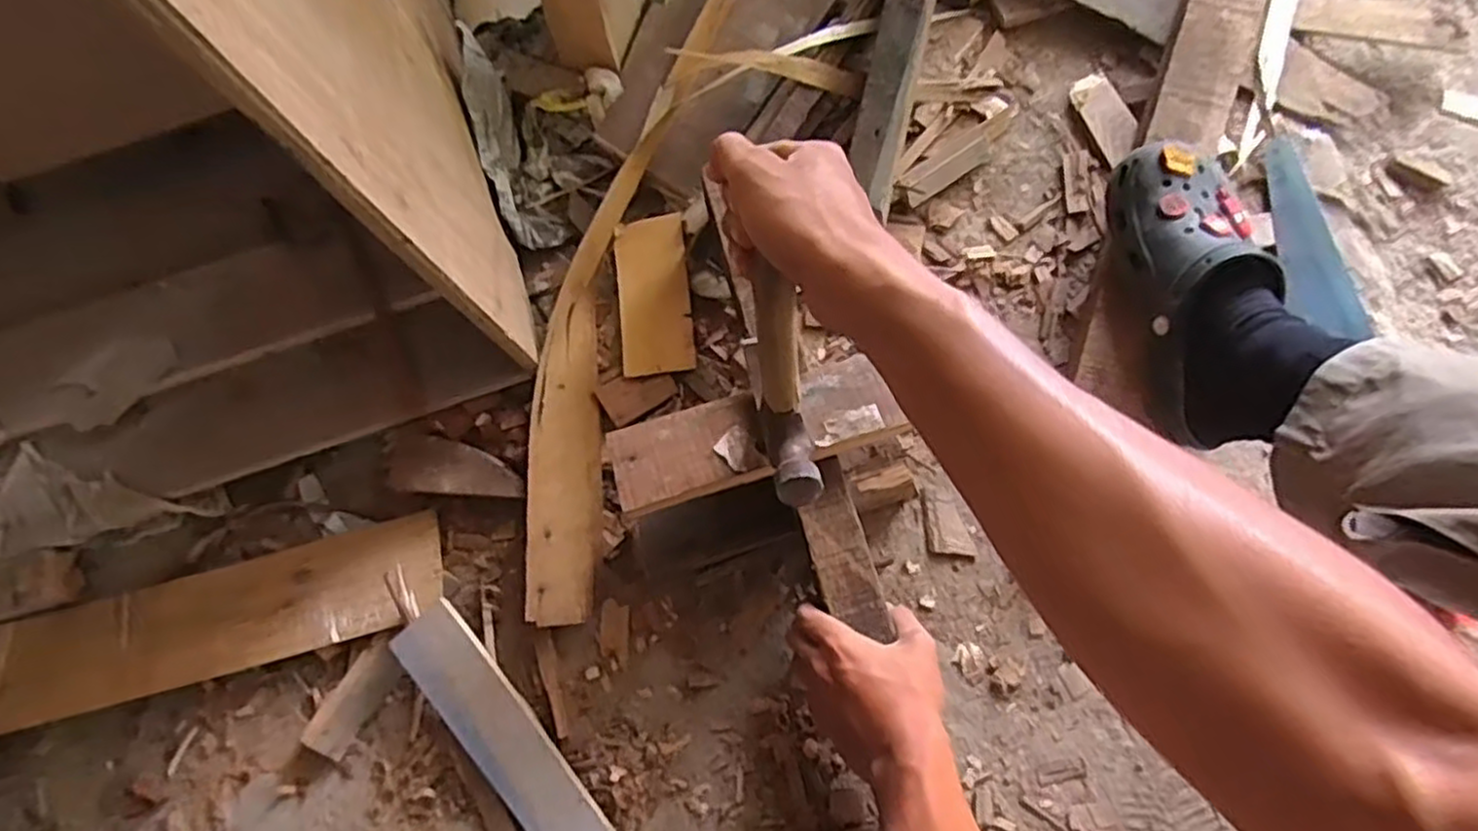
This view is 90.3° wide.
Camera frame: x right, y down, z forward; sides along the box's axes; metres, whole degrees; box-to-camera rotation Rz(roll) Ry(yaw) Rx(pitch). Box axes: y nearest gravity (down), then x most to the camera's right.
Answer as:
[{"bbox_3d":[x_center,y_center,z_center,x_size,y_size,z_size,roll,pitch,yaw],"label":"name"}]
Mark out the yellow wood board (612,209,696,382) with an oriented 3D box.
[{"bbox_3d":[-0.082,-0.117,0.707,0.067,0.009,0.154,-7,73,2],"label":"yellow wood board"}]

